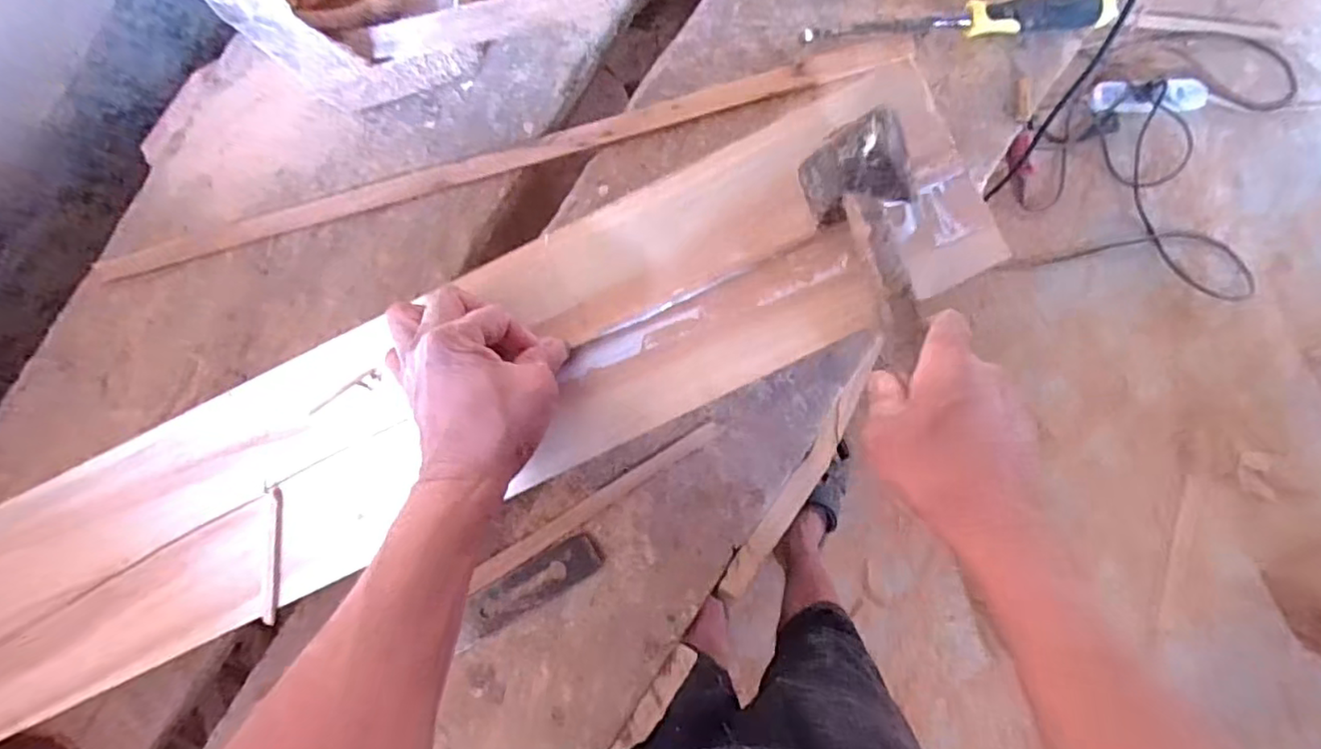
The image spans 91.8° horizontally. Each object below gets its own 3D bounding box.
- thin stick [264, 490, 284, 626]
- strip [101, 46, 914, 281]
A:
[{"bbox_3d":[-0.270,0.128,0.450,0.009,0.008,0.096,6,89,4],"label":"thin stick"},{"bbox_3d":[-0.155,-0.201,0.591,0.754,0.010,0.031,-14,88,3],"label":"strip"}]

